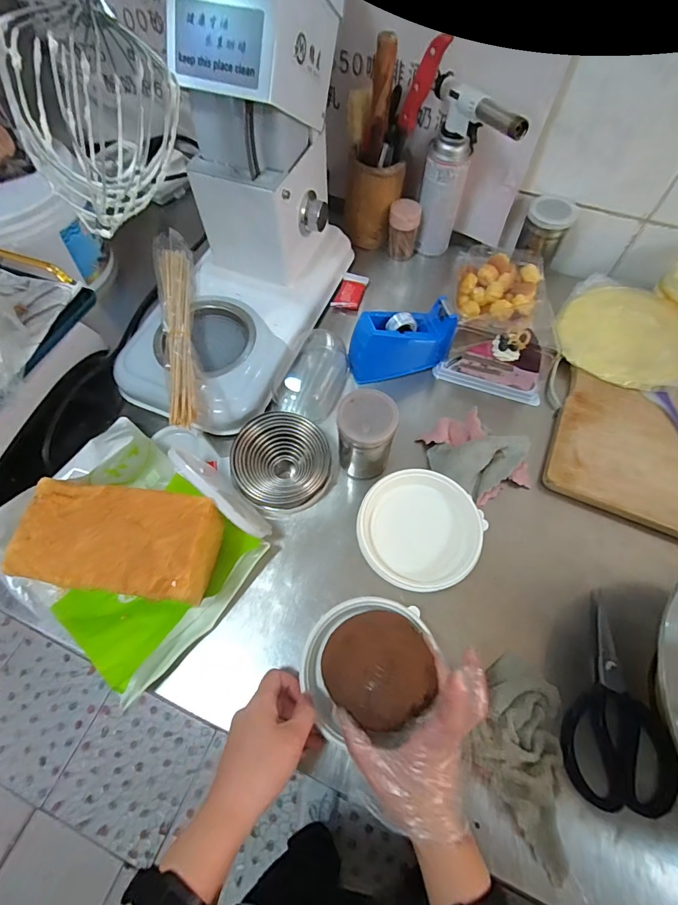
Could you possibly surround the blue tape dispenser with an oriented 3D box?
[{"bbox_3d":[0.088,-0.153,0.592,0.135,0.096,0.050,-13,63,-7],"label":"blue tape dispenser"}]

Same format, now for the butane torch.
[{"bbox_3d":[0.174,-0.407,0.638,0.143,0.228,0.083,28,66,14],"label":"butane torch"}]

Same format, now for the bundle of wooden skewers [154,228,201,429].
[{"bbox_3d":[-0.220,-0.176,0.569,0.044,0.041,0.317,-10,63,-5],"label":"bundle of wooden skewers"}]

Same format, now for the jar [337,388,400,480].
[{"bbox_3d":[0.031,-0.020,0.506,0.064,0.106,0.062,0,62,0],"label":"jar"}]

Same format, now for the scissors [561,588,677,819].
[{"bbox_3d":[0.291,0.253,0.425,0.100,0.011,0.189,21,64,10],"label":"scissors"}]

